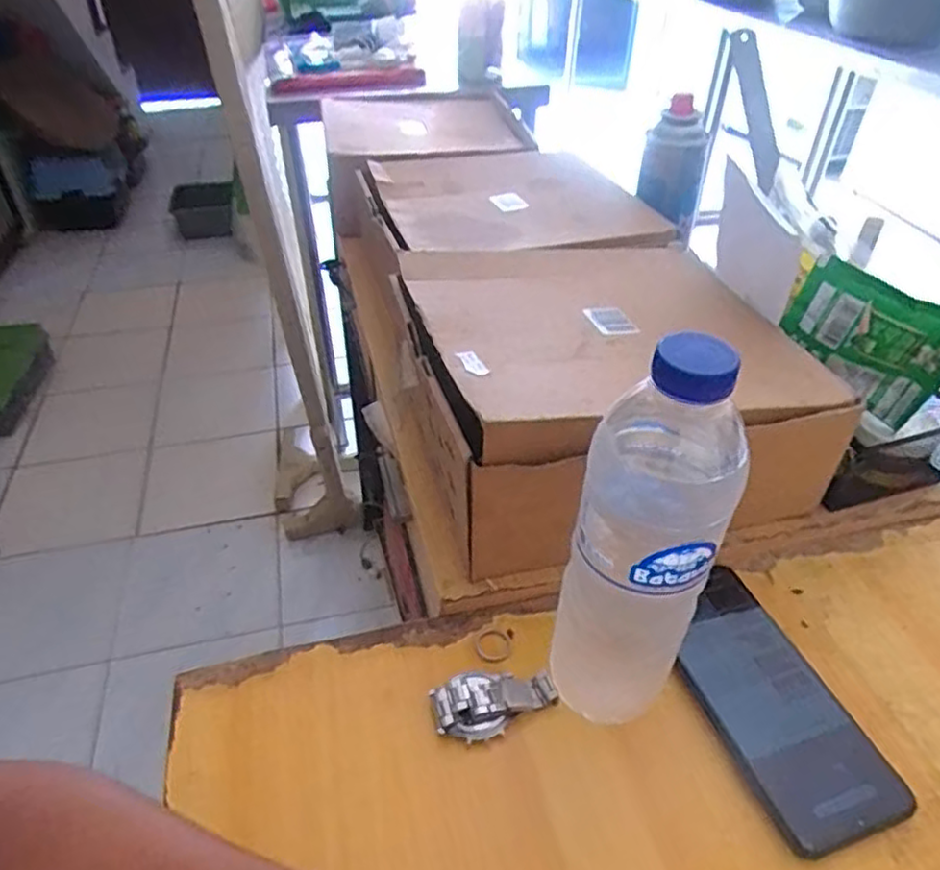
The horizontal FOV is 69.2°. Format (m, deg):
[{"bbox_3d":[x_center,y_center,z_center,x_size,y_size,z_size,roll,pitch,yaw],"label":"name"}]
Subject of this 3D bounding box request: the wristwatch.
[{"bbox_3d":[0.012,0.143,0.378,0.066,0.022,0.036,-18,43,-20],"label":"wristwatch"}]

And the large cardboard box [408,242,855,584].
[{"bbox_3d":[0.087,-0.041,0.517,0.258,0.134,0.259,-10,40,-12],"label":"large cardboard box"}]

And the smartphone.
[{"bbox_3d":[0.167,0.147,0.383,0.072,0.010,0.150,-15,45,-15],"label":"smartphone"}]

